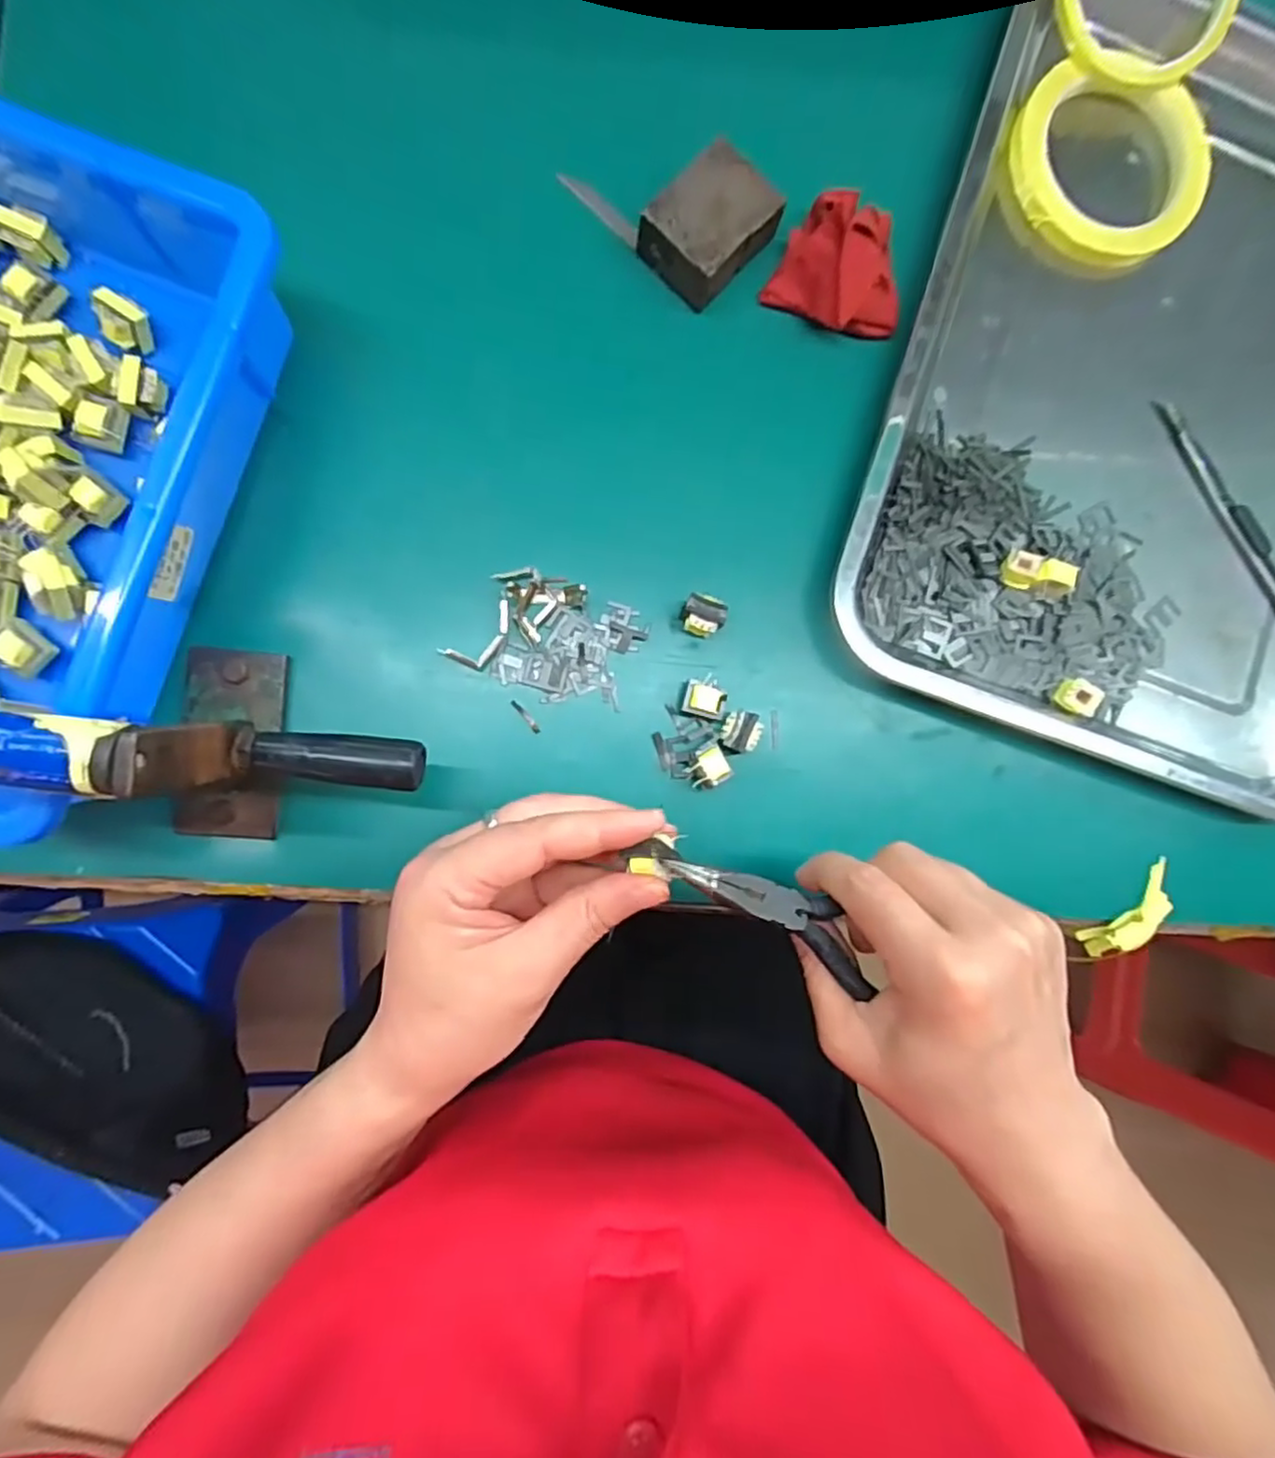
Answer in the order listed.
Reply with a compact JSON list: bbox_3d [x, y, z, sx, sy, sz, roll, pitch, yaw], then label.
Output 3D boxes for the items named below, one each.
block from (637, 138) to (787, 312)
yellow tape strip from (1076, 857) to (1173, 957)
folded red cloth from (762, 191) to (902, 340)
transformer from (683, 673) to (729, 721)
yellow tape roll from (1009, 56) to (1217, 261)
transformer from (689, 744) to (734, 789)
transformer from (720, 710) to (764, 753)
[{"bbox_3d":[0.033,-0.234,0.316,0.057,0.022,0.043,-44,95,-6],"label":"block"},{"bbox_3d":[0.259,0.096,0.352,0.021,0.015,0.057,45,84,-5],"label":"yellow tape strip"},{"bbox_3d":[0.104,-0.223,0.328,0.063,0.032,0.055,26,86,-7],"label":"folded red cloth"},{"bbox_3d":[0.031,-0.015,0.318,0.019,0.015,0.018,15,88,-7],"label":"transformer"},{"bbox_3d":[0.245,-0.292,0.354,0.101,0.015,0.101,0,90,-8],"label":"yellow tape roll"},{"bbox_3d":[0.032,0.018,0.317,0.018,0.016,0.017,-24,93,-7],"label":"transformer"},{"bbox_3d":[0.048,0.001,0.318,0.017,0.014,0.019,27,86,-7],"label":"transformer"}]

